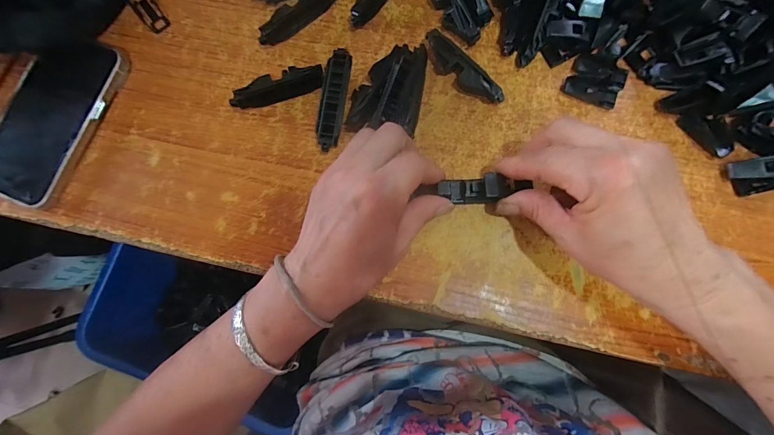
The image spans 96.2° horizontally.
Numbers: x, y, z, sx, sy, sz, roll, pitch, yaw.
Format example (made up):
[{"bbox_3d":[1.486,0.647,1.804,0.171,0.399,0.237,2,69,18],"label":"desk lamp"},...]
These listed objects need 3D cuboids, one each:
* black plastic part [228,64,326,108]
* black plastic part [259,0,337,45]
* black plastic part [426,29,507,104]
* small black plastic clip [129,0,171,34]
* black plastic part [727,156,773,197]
[{"bbox_3d":[-0.092,-0.111,0.292,0.077,0.015,0.026,-15,81,1],"label":"black plastic part"},{"bbox_3d":[-0.077,-0.179,0.302,0.082,0.015,0.018,-36,81,-3],"label":"black plastic part"},{"bbox_3d":[0.060,-0.120,0.284,0.017,0.020,0.079,-42,81,-4],"label":"black plastic part"},{"bbox_3d":[-0.217,-0.189,0.315,0.019,0.006,0.046,-40,81,-4],"label":"small black plastic clip"},{"bbox_3d":[0.282,-0.032,0.260,0.044,0.016,0.025,-13,81,1],"label":"black plastic part"}]

